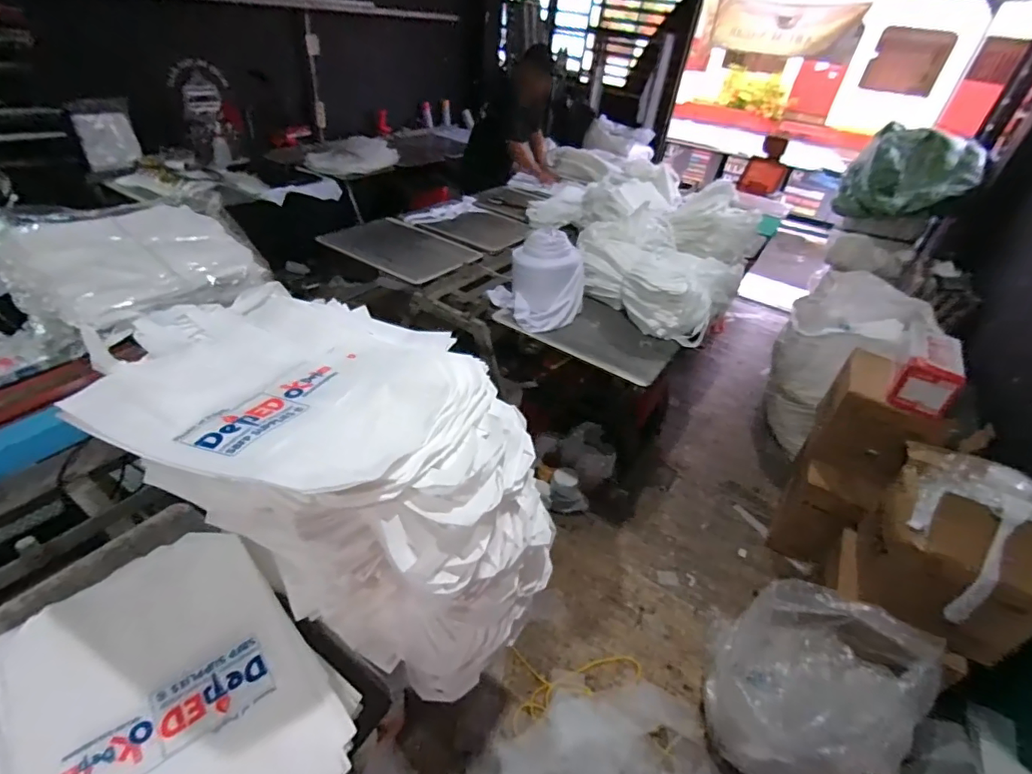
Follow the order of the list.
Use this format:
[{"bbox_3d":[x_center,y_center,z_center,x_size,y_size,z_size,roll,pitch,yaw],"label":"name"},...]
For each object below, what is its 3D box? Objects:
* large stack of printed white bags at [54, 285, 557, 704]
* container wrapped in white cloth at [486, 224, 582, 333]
[{"bbox_3d":[-0.308,0.108,0.767,0.727,0.329,0.422,27,41,25],"label":"large stack of printed white bags"},{"bbox_3d":[0.081,-0.357,1.577,0.224,0.242,0.272,-19,44,-31],"label":"container wrapped in white cloth"}]

